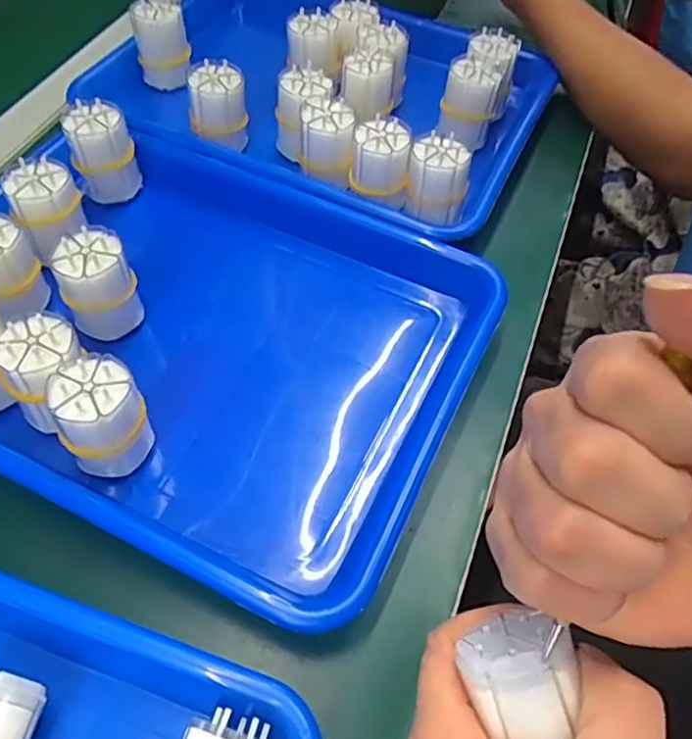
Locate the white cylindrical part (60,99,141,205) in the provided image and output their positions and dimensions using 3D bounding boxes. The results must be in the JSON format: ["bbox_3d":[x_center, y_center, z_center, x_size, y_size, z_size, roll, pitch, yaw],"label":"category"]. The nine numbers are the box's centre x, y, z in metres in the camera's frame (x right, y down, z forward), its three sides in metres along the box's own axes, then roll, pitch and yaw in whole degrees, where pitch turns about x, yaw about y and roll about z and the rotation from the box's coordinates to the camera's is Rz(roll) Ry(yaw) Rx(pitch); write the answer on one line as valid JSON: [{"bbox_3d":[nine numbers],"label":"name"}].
[{"bbox_3d":[-0.162,-0.144,0.441,0.038,0.060,0.032,-14,54,-13],"label":"white cylindrical part"}]

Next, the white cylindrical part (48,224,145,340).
[{"bbox_3d":[-0.140,-0.047,0.375,0.038,0.059,0.031,-19,56,-16],"label":"white cylindrical part"}]

